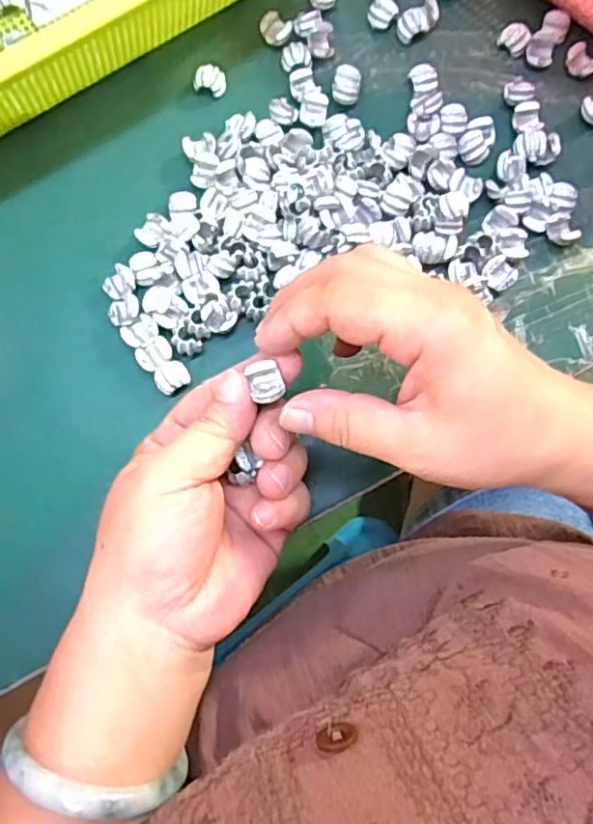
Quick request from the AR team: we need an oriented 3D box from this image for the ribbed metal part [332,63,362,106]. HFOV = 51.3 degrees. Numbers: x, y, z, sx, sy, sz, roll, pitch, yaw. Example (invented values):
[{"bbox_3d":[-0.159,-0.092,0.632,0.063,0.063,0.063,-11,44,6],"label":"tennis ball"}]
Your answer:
[{"bbox_3d":[0.027,-0.177,0.334,0.015,0.008,0.019,12,78,1],"label":"ribbed metal part"}]

